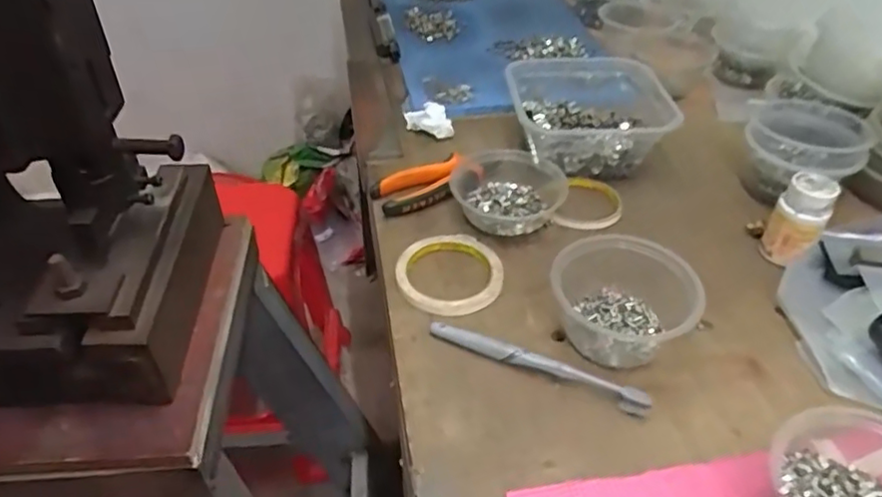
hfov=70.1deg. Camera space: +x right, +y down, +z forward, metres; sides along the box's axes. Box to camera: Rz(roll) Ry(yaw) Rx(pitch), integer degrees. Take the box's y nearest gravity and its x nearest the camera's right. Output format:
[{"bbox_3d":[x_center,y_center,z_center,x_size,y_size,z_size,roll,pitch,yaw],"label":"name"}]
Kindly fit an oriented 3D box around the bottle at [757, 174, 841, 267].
[{"bbox_3d":[0.331,-0.029,0.579,0.041,0.074,0.039,-9,42,-9],"label":"bottle"}]

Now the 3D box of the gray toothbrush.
[{"bbox_3d":[0.078,0.092,0.509,0.181,0.011,0.019,18,45,20],"label":"gray toothbrush"}]

